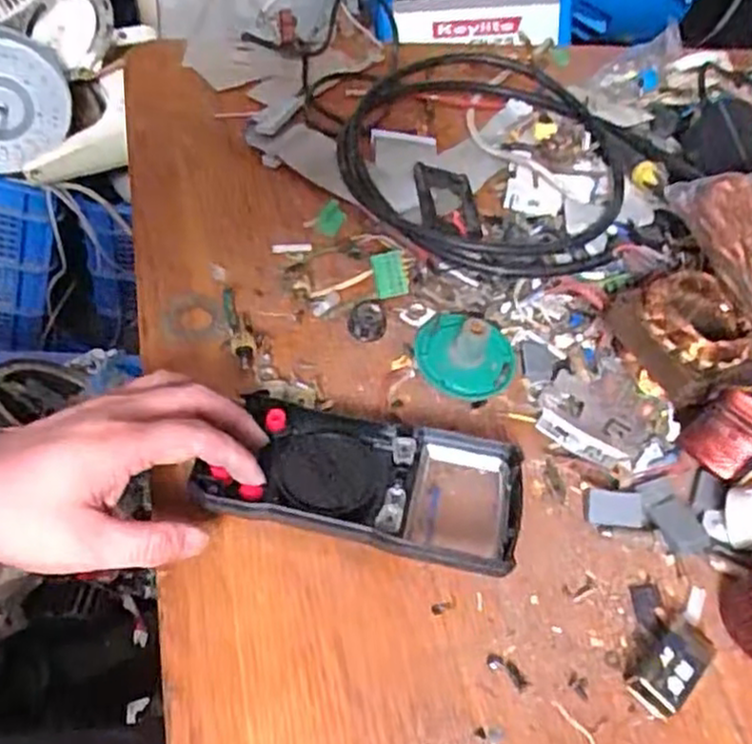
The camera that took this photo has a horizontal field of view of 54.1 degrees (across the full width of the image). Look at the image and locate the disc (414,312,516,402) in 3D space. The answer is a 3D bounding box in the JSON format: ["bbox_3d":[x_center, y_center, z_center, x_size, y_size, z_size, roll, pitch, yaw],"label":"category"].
[{"bbox_3d":[0.061,-0.019,0.490,0.066,0.032,0.065,6,53,-7],"label":"disc"}]

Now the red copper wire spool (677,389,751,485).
[{"bbox_3d":[0.225,0.038,0.462,0.042,0.042,0.046,-34,64,-29],"label":"red copper wire spool"}]

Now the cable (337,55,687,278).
[{"bbox_3d":[0.108,-0.178,0.610,0.273,0.026,0.261,3,53,-4],"label":"cable"}]

